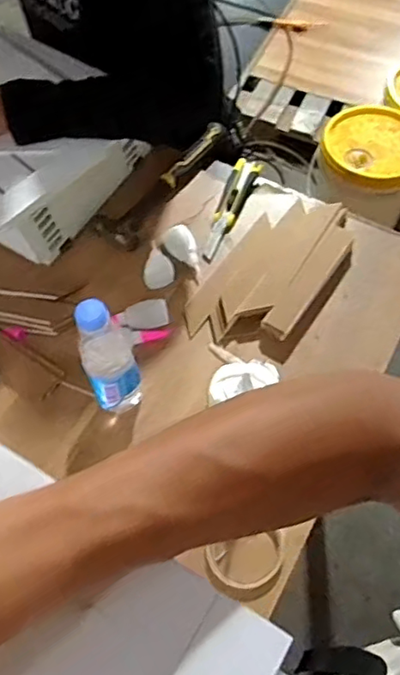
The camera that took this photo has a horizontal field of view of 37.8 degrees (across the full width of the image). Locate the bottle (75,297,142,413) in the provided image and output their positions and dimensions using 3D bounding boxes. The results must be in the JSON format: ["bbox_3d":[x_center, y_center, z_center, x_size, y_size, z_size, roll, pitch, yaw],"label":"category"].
[{"bbox_3d":[-0.102,0.033,0.673,0.057,0.197,0.054,-18,61,-9],"label":"bottle"}]

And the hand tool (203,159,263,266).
[{"bbox_3d":[0.049,-0.200,0.893,0.043,0.029,0.189,17,62,10],"label":"hand tool"}]

